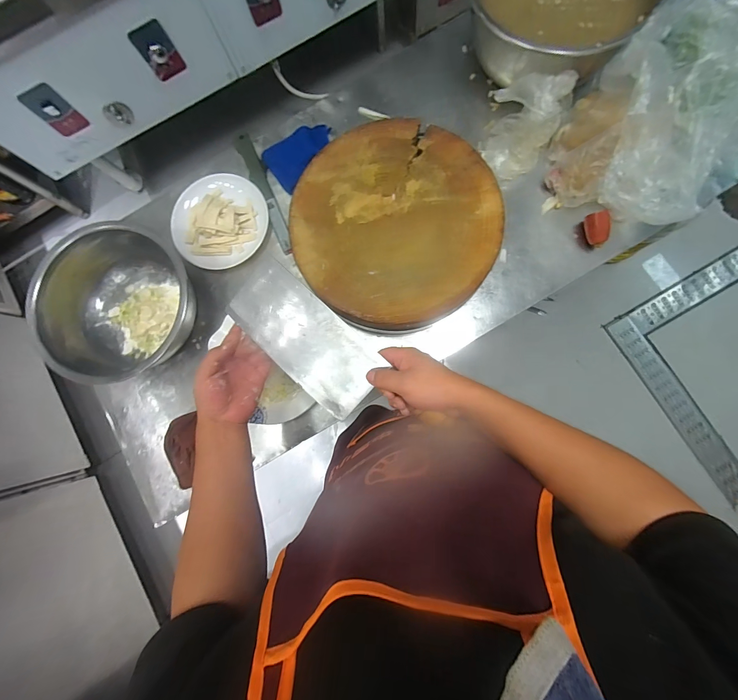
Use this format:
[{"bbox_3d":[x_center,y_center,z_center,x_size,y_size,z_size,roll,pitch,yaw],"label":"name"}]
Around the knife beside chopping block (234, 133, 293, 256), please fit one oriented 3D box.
[{"bbox_3d":[-0.208,-0.319,0.670,0.032,0.024,0.281,-25,82,2],"label":"knife beside chopping block"}]

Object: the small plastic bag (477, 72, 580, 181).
[{"bbox_3d":[0.275,-0.415,0.592,0.122,0.107,0.176,30,87,7],"label":"small plastic bag"}]

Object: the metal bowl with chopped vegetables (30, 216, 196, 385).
[{"bbox_3d":[-0.448,-0.077,0.619,0.276,0.121,0.261,-1,84,5],"label":"metal bowl with chopped vegetables"}]

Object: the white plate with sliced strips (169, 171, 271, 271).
[{"bbox_3d":[-0.292,-0.252,0.652,0.171,0.045,0.182,-1,84,5],"label":"white plate with sliced strips"}]

